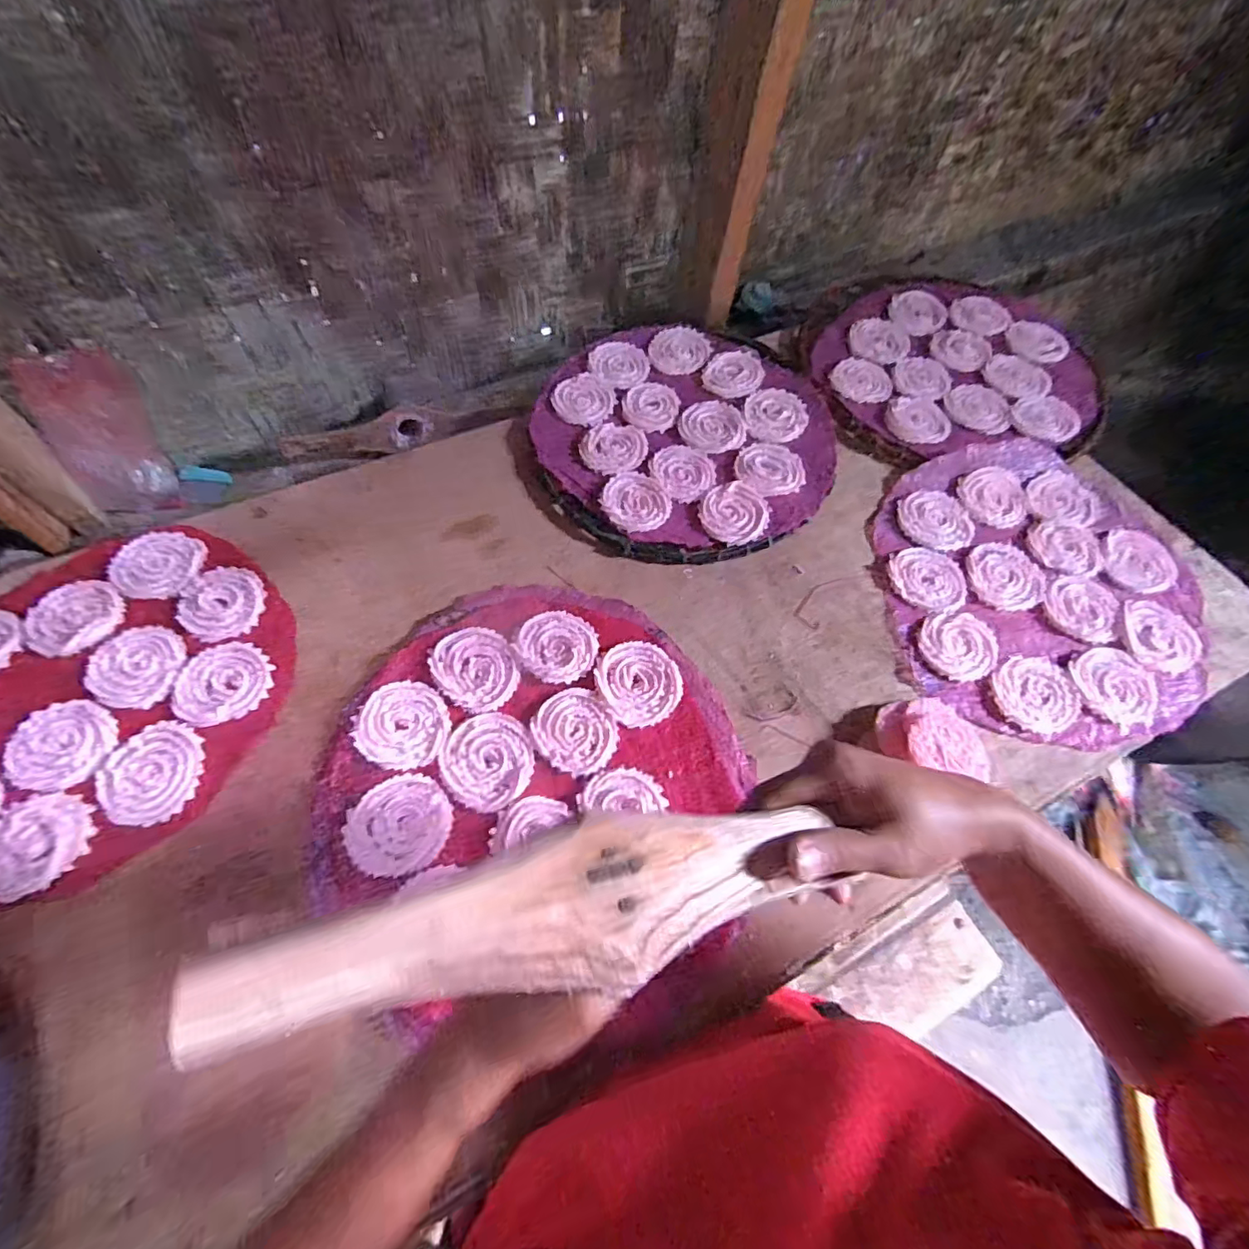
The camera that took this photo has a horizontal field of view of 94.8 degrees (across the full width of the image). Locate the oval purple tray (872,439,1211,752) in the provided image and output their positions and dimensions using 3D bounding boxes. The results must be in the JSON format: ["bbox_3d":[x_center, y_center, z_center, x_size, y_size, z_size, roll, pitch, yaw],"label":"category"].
[{"bbox_3d":[0.429,-0.049,0.594,0.312,0.016,0.336,-1,64,-3],"label":"oval purple tray"}]

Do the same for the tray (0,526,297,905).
[{"bbox_3d":[-0.471,0.053,0.501,0.312,0.013,0.325,29,66,11],"label":"tray"}]

